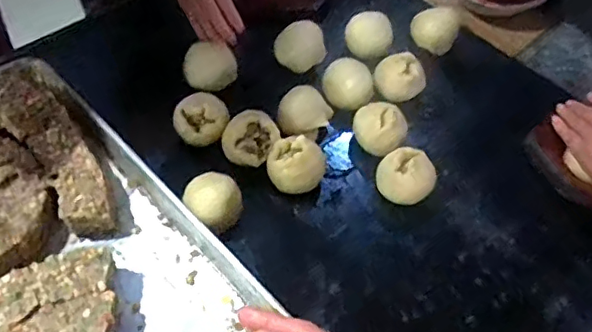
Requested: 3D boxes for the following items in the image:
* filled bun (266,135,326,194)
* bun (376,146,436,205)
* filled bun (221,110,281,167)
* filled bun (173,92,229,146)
[{"bbox_3d":[-0.001,0.008,0.745,0.073,0.066,0.071,2,54,-3],"label":"filled bun"},{"bbox_3d":[0.146,0.017,0.748,0.068,0.057,0.068,2,54,-3],"label":"bun"},{"bbox_3d":[-0.060,-0.040,0.766,0.072,0.042,0.072,39,60,21],"label":"filled bun"},{"bbox_3d":[-0.129,-0.063,0.788,0.075,0.049,0.067,-3,55,-7],"label":"filled bun"}]

